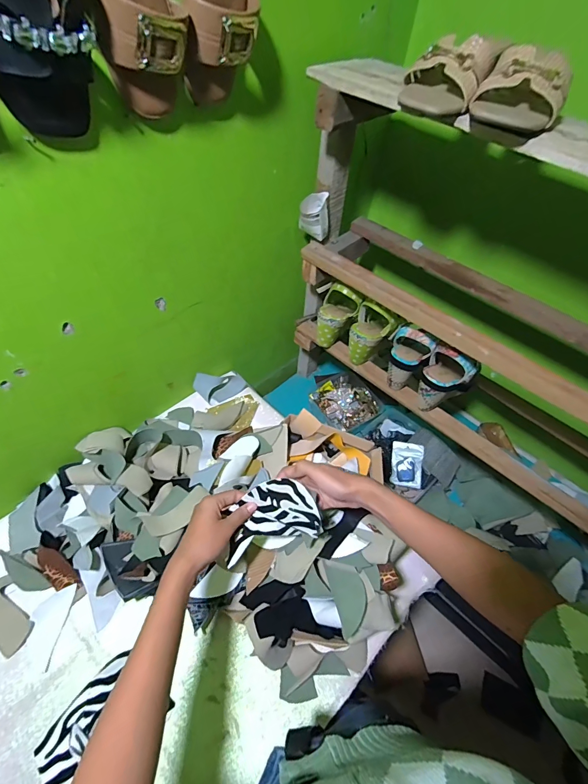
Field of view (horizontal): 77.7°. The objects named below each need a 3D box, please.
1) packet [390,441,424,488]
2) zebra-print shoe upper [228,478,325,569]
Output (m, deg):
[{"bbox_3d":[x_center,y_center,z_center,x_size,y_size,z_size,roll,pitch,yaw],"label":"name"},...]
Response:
[{"bbox_3d":[0.261,0.167,0.844,0.067,0.011,0.101,5,73,17],"label":"packet"},{"bbox_3d":[-0.032,0.168,0.489,0.122,0.069,0.075,-6,52,-11],"label":"zebra-print shoe upper"}]

